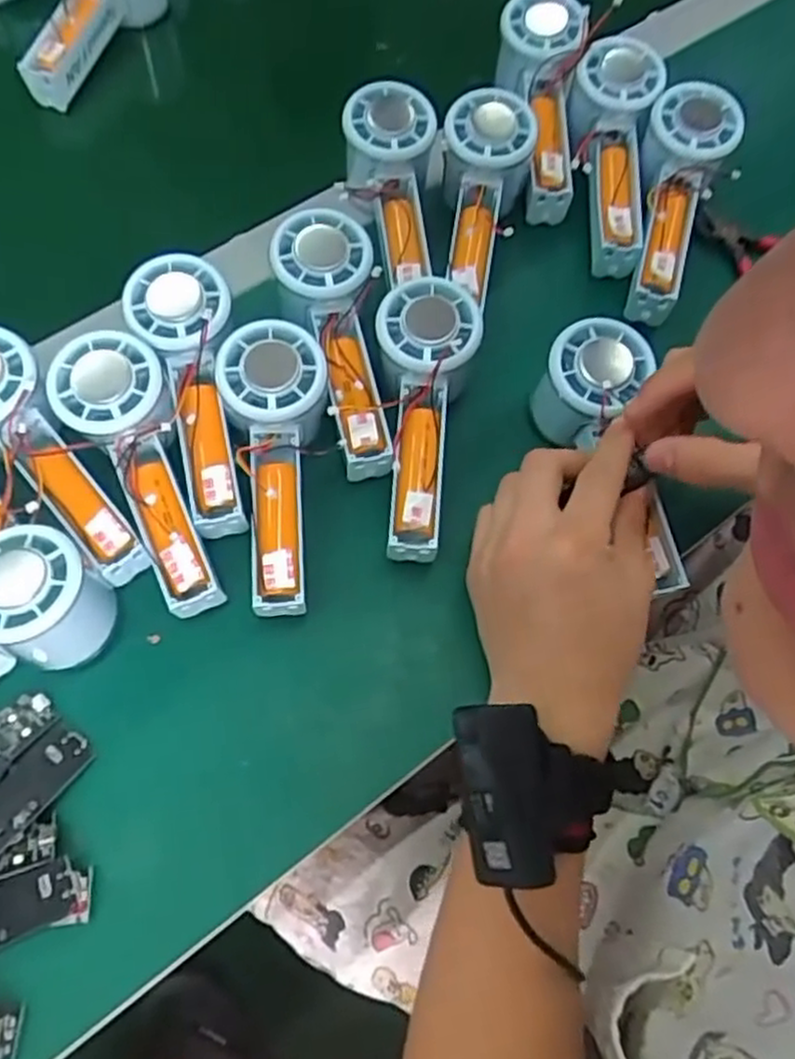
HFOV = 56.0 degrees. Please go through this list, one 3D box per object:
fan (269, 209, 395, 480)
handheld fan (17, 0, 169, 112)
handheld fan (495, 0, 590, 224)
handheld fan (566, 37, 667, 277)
[{"bbox_3d":[-0.035,-0.106,0.428,0.060,0.054,0.147,-11,69,-7],"label":"fan"},{"bbox_3d":[-0.219,-0.377,0.540,0.051,0.059,0.150,15,68,3],"label":"handheld fan"},{"bbox_3d":[0.099,-0.292,0.499,0.050,0.050,0.158,-2,81,-3],"label":"handheld fan"},{"bbox_3d":[0.143,-0.246,0.490,0.058,0.041,0.154,2,84,-2],"label":"handheld fan"}]

